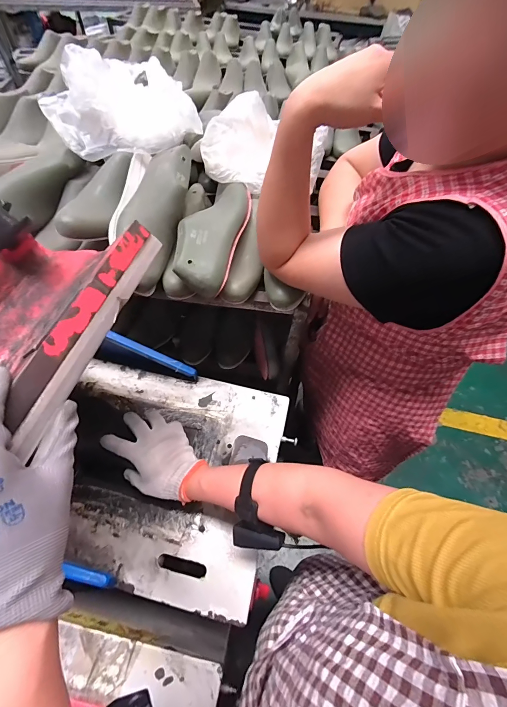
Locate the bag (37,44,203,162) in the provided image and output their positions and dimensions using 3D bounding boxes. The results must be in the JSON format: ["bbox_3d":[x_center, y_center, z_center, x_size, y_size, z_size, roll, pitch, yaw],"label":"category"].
[{"bbox_3d":[-0.239,-0.449,0.576,0.261,0.121,0.134,-17,59,-14],"label":"bag"}]

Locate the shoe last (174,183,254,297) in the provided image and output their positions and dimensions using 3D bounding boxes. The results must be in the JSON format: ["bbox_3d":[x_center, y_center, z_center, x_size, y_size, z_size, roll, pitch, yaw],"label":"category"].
[{"bbox_3d":[-0.070,-0.215,0.578,0.099,0.065,0.239,14,56,6],"label":"shoe last"}]

